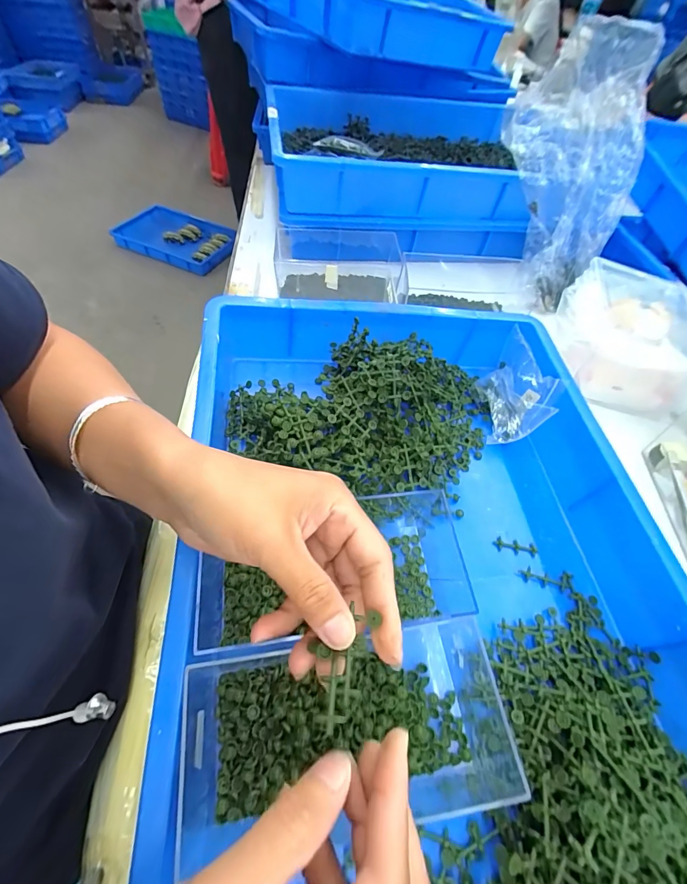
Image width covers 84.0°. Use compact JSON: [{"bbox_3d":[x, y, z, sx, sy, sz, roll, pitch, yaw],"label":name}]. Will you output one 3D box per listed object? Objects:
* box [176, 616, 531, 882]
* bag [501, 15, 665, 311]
[{"bbox_3d":[0.005,0.200,0.259,0.218,0.043,0.115,-5,55,-9],"label":"box"},{"bbox_3d":[0.329,-0.379,0.551,0.149,0.332,0.111,-5,18,-9],"label":"bag"}]

